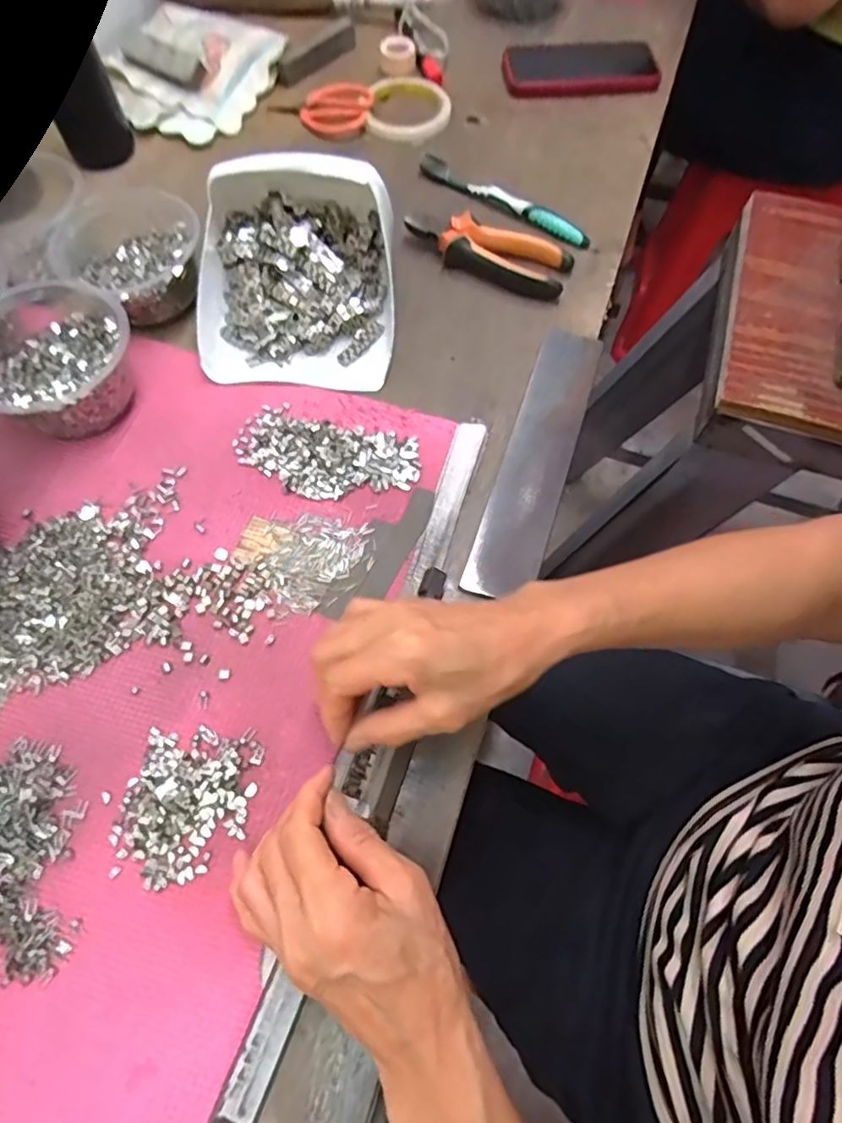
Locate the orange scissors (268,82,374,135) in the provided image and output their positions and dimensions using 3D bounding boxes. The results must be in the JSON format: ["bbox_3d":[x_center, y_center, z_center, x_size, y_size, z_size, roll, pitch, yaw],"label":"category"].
[{"bbox_3d":[-0.104,-0.475,0.616,0.109,0.015,0.059,-6,66,-4],"label":"orange scissors"}]

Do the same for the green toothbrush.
[{"bbox_3d":[0.079,-0.344,0.562,0.186,0.015,0.013,33,70,13],"label":"green toothbrush"}]

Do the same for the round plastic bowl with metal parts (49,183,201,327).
[{"bbox_3d":[-0.244,-0.259,0.495,0.131,0.046,0.119,23,68,9],"label":"round plastic bowl with metal parts"}]

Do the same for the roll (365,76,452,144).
[{"bbox_3d":[-0.012,-0.484,0.629,0.086,0.014,0.095,4,66,1],"label":"roll"}]

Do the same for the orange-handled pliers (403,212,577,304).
[{"bbox_3d":[0.065,-0.285,0.531,0.148,0.025,0.065,27,68,11],"label":"orange-handled pliers"}]

